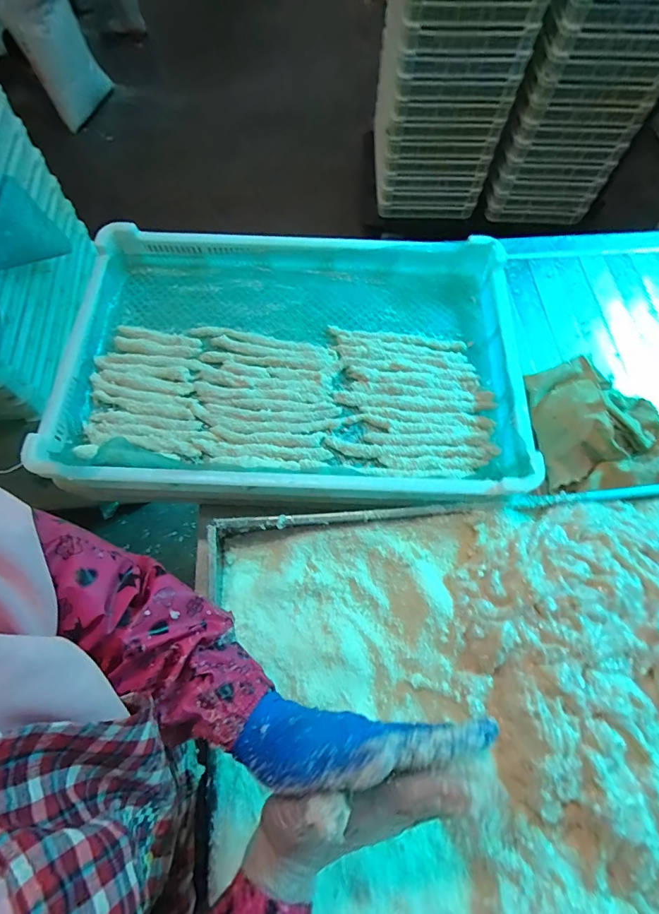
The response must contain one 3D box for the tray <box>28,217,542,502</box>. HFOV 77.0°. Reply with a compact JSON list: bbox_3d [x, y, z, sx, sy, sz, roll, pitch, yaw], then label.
[{"bbox_3d":[-0.053,-0.136,0.571,0.608,0.070,0.412,0,67,-1],"label":"tray"}]

